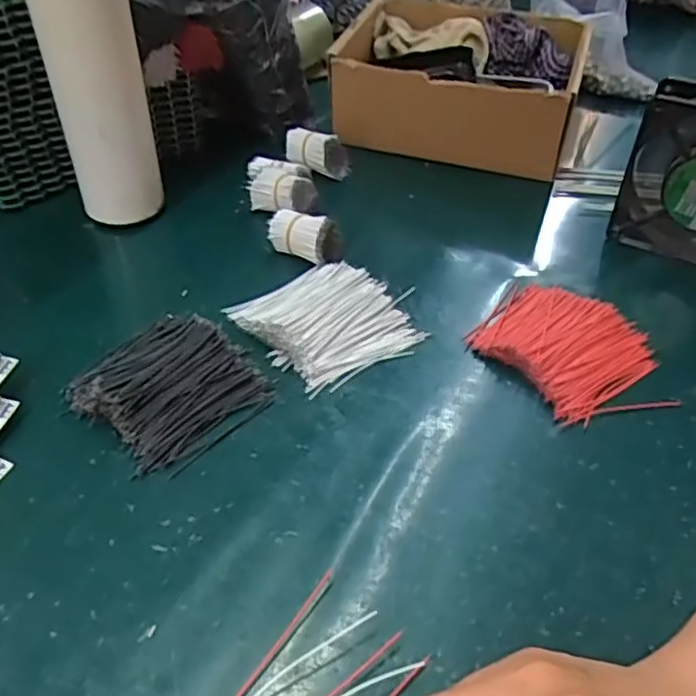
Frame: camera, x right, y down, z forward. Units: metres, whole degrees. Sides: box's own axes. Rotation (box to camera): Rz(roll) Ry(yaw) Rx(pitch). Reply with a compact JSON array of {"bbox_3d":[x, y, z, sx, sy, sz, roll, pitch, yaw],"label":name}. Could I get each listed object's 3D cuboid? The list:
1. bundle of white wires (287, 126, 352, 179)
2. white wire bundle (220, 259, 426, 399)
[{"bbox_3d":[-0.030,-0.175,0.579,0.060,0.032,0.027,20,46,19],"label":"bundle of white wires"},{"bbox_3d":[-0.011,-0.025,0.448,0.108,0.026,0.102,-25,50,-26],"label":"white wire bundle"}]

